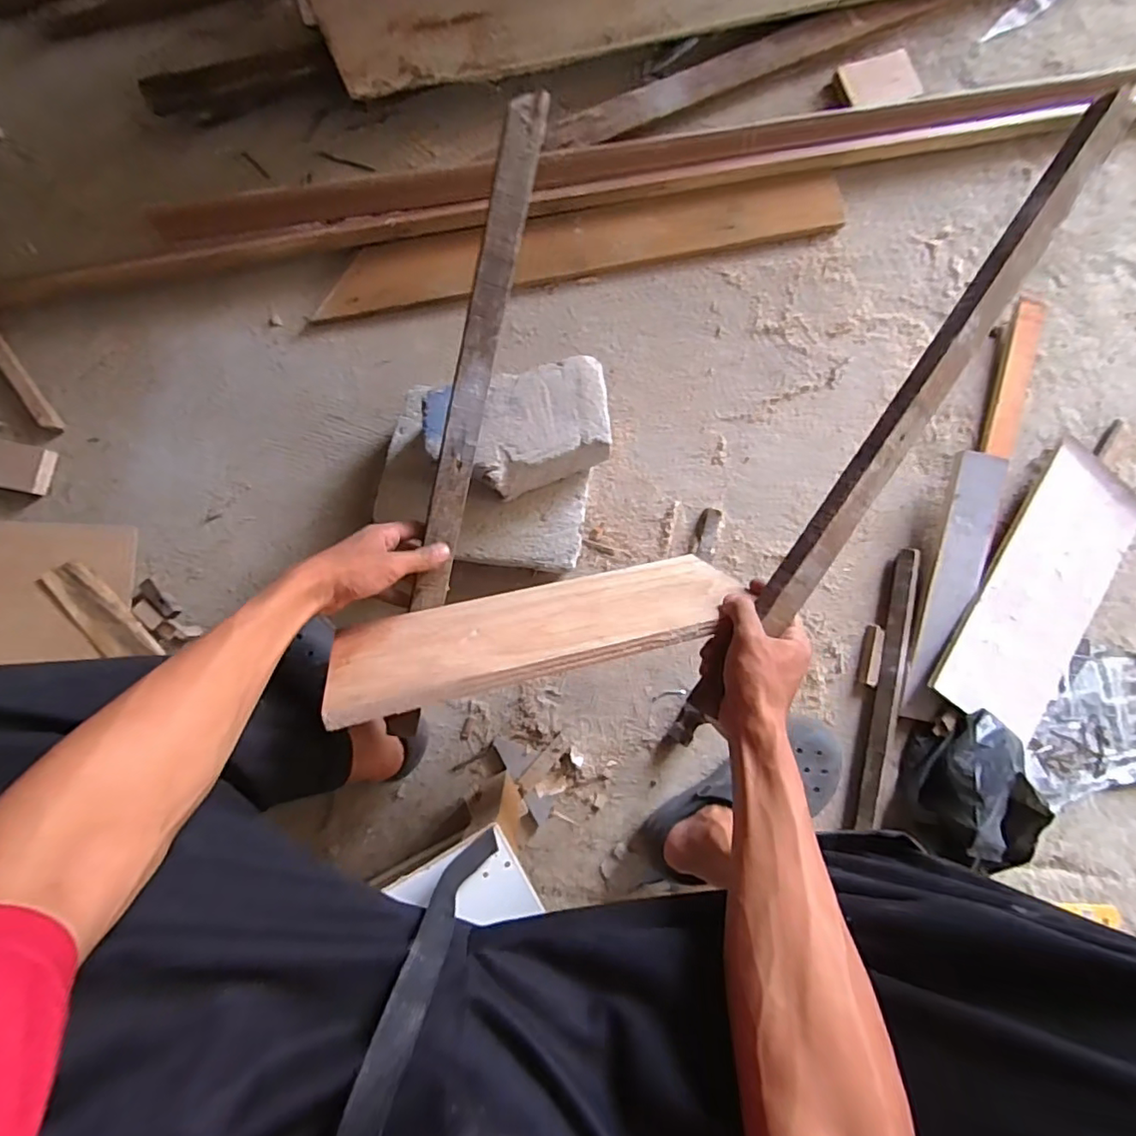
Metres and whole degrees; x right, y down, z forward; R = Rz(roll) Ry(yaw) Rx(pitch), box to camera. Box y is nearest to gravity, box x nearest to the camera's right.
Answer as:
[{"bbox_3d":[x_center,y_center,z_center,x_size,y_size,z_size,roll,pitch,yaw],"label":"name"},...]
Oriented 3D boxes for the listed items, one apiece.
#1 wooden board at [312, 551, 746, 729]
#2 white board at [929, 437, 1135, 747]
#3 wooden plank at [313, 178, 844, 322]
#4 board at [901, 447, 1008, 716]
[{"bbox_3d":[-0.019,0.052,0.513,0.372,0.160,0.015,-11,112,-15],"label":"wooden board"},{"bbox_3d":[0.642,0.031,0.741,0.180,0.017,0.391,34,83,-12],"label":"white board"},{"bbox_3d":[0.030,-0.443,0.759,0.715,0.027,0.076,-12,87,-4],"label":"wooden plank"},{"bbox_3d":[0.507,0.026,0.726,0.060,0.016,0.353,13,91,15],"label":"board"}]

